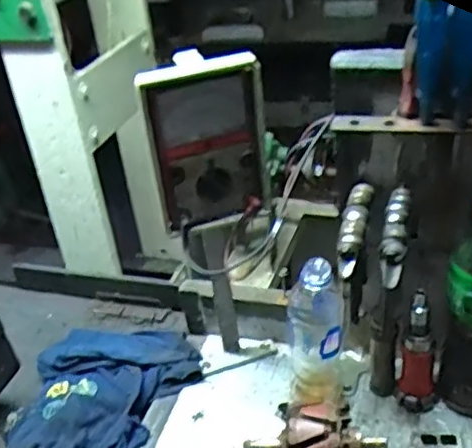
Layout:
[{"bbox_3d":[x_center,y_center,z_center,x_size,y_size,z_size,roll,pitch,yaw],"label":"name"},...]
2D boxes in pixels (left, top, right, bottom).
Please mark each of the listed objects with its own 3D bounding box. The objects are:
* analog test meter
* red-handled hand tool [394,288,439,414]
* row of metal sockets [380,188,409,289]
[{"bbox_3d":[-0.030,-0.085,0.668,0.122,0.170,0.039,-14,33,-11],"label":"analog test meter"},{"bbox_3d":[0.208,0.148,0.730,0.047,0.155,0.041,2,33,15],"label":"red-handled hand tool"},{"bbox_3d":[0.158,0.005,0.630,0.022,0.032,0.120,4,50,17],"label":"row of metal sockets"}]

